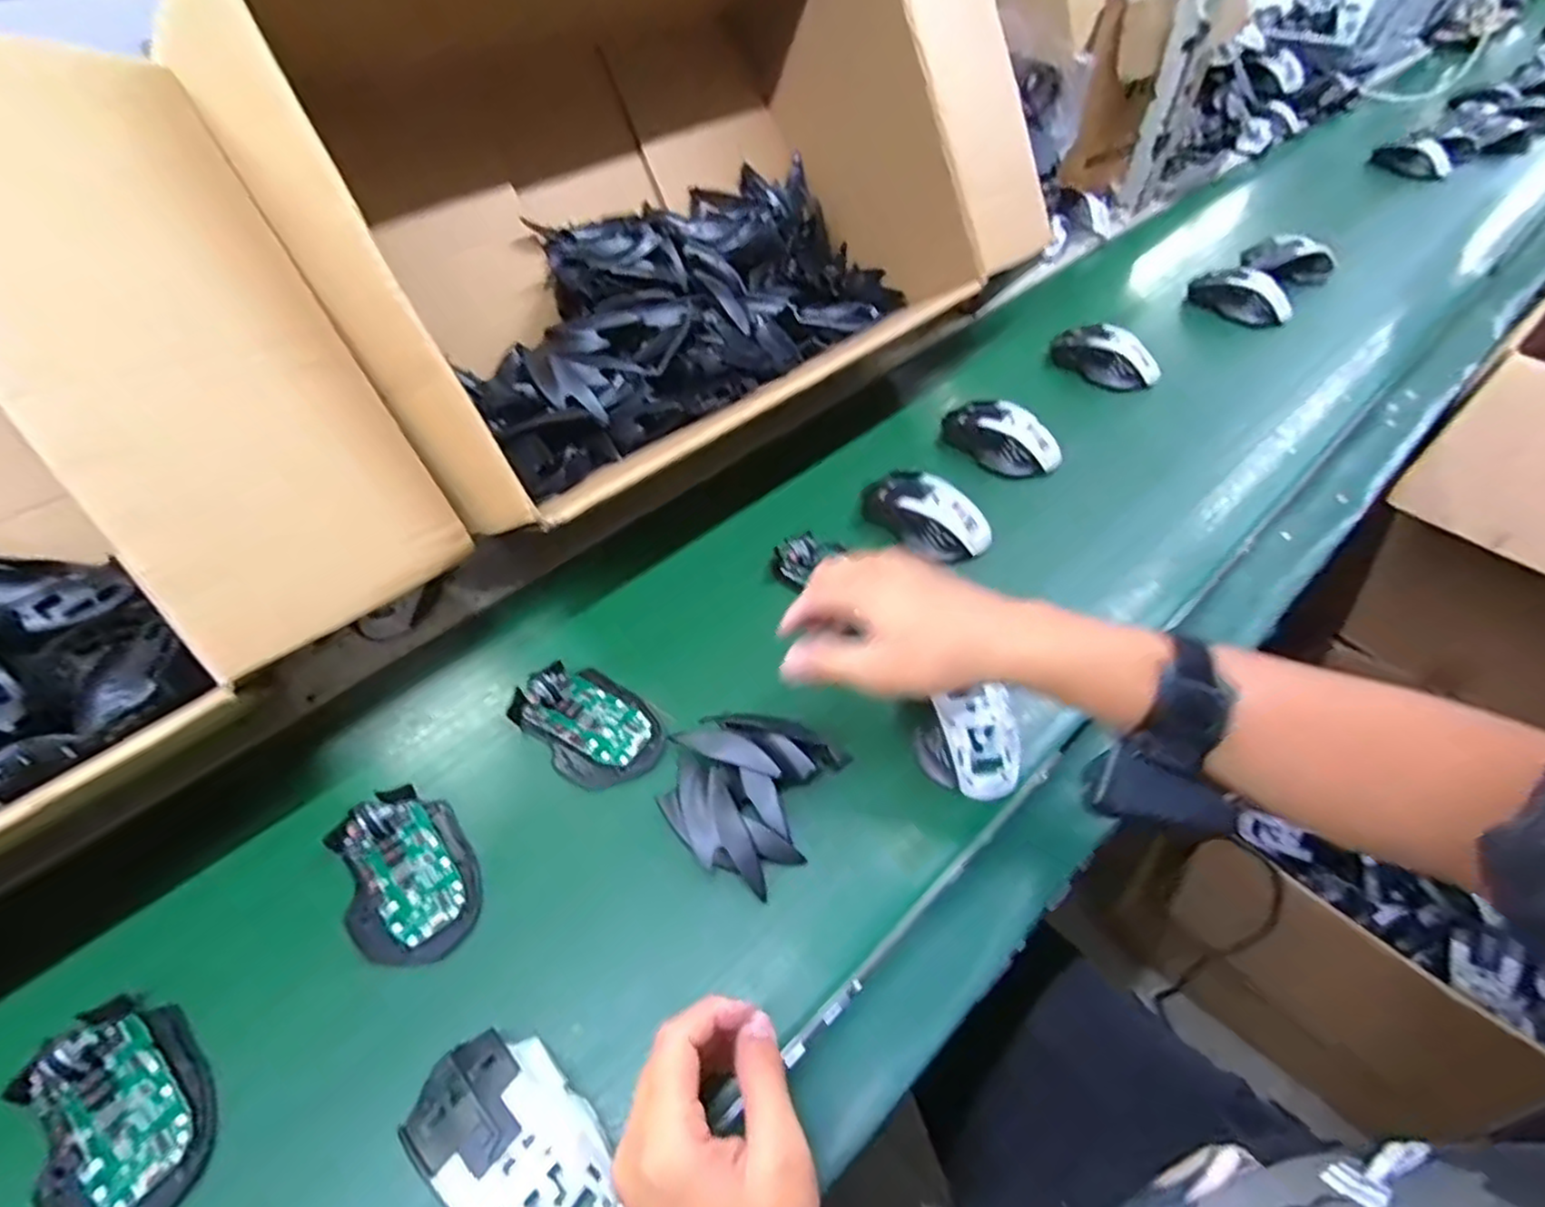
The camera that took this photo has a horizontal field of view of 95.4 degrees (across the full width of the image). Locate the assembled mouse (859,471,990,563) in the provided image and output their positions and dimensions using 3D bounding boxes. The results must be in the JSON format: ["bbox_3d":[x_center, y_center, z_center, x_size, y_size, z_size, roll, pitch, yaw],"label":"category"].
[{"bbox_3d":[0.135,-0.082,0.619,0.120,0.034,0.066,34,59,26],"label":"assembled mouse"}]

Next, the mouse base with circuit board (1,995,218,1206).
[{"bbox_3d":[-0.332,0.257,0.354,0.066,0.025,0.115,-36,58,-24],"label":"mouse base with circuit board"}]

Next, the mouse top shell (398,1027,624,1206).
[{"bbox_3d":[-0.123,0.259,0.332,0.113,0.034,0.066,35,60,27],"label":"mouse top shell"}]

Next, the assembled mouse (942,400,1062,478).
[{"bbox_3d":[0.221,-0.162,0.685,0.118,0.039,0.057,31,58,25],"label":"assembled mouse"}]

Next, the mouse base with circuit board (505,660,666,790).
[{"bbox_3d":[-0.129,0.084,0.501,0.106,0.027,0.072,33,59,26],"label":"mouse base with circuit board"}]

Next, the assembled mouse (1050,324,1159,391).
[{"bbox_3d":[0.366,-0.276,0.776,0.123,0.038,0.050,31,58,25],"label":"assembled mouse"}]

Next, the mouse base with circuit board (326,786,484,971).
[{"bbox_3d":[-0.225,0.164,0.431,0.072,0.021,0.107,-30,56,-21],"label":"mouse base with circuit board"}]

